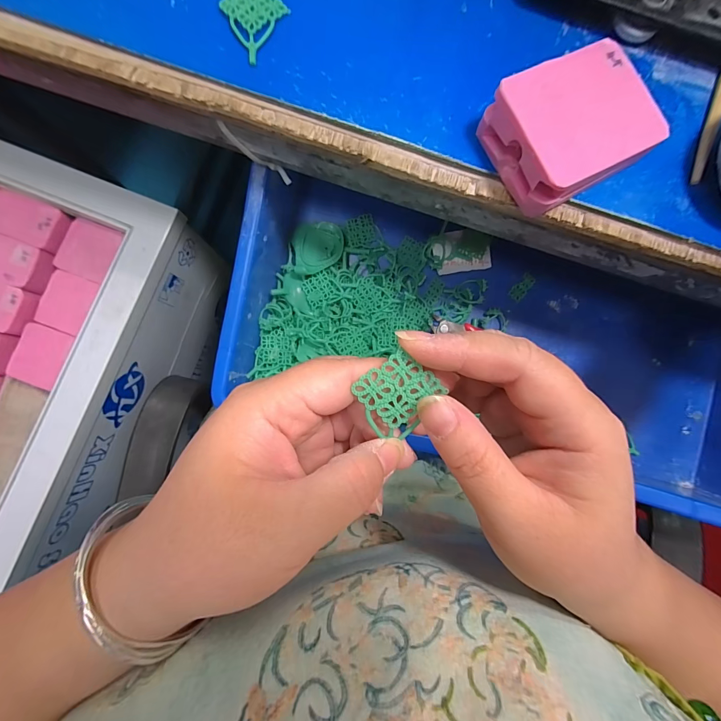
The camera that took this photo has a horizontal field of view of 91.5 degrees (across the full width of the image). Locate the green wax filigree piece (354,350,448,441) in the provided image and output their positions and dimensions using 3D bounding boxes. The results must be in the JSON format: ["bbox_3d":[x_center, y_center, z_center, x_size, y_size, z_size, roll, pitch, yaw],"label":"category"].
[{"bbox_3d":[0.014,0.014,0.132,0.030,0.004,0.030,-43,108,2],"label":"green wax filigree piece"}]

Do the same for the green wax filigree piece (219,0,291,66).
[{"bbox_3d":[-0.059,-0.183,0.188,0.032,0.004,0.036,37,86,2],"label":"green wax filigree piece"}]

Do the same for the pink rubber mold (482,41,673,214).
[{"bbox_3d":[0.104,-0.114,0.173,0.072,0.029,0.059,-28,87,-3],"label":"pink rubber mold"}]

